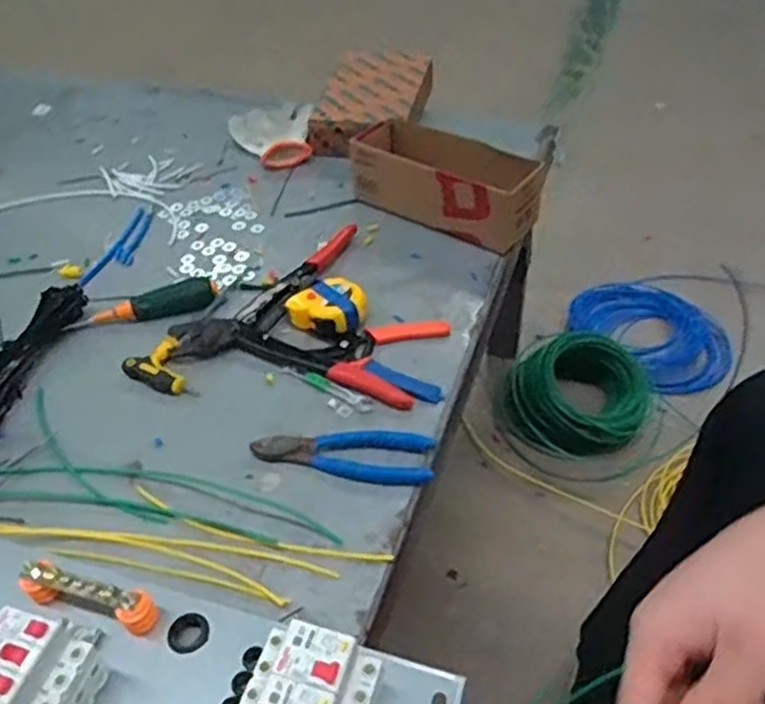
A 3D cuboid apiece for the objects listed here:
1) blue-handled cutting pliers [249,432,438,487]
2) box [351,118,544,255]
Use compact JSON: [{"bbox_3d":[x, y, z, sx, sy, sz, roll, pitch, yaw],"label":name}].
[{"bbox_3d":[-0.036,0.088,0.660,0.159,0.018,0.047,5,45,9],"label":"blue-handled cutting pliers"},{"bbox_3d":[0.076,-0.210,0.902,0.229,0.075,0.091,26,52,27],"label":"box"}]

